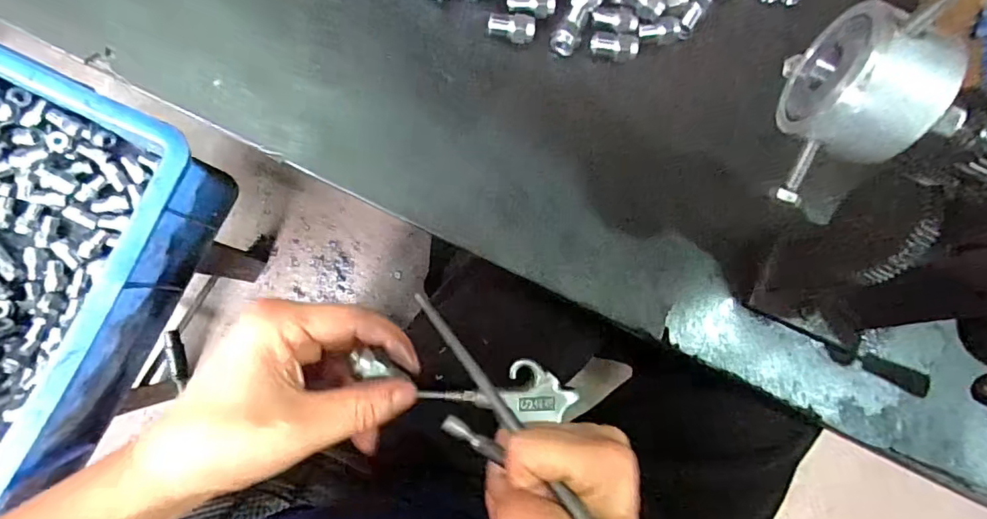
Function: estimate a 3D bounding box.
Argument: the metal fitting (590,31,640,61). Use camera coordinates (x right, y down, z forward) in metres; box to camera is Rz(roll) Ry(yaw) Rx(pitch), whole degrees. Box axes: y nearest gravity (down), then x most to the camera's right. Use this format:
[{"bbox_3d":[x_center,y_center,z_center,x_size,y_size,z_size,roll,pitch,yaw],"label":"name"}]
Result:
[{"bbox_3d":[0.078,-0.137,0.328,0.029,0.013,0.013,7,82,-8],"label":"metal fitting"}]

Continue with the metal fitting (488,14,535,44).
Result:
[{"bbox_3d":[0.011,-0.145,0.320,0.028,0.014,0.015,12,82,-7],"label":"metal fitting"}]

